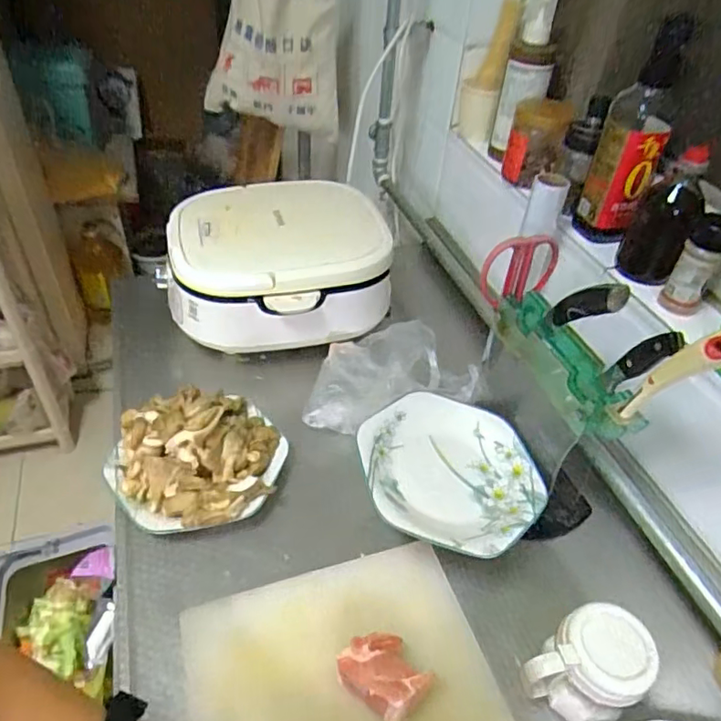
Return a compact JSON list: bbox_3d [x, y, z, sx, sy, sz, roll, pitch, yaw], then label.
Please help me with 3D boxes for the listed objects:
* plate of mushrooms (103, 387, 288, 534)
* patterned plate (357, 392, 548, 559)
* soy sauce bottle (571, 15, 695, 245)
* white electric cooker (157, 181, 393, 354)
[{"bbox_3d":[-0.189,0.109,0.675,0.200,0.109,0.180,-19,48,-24],"label":"plate of mushrooms"},{"bbox_3d":[0.101,0.121,0.636,0.200,0.045,0.197,3,43,-3],"label":"patterned plate"},{"bbox_3d":[0.314,-0.259,0.663,0.066,0.236,0.077,17,44,12],"label":"soy sauce bottle"},{"bbox_3d":[-0.131,-0.152,0.876,0.321,0.144,0.264,-3,43,-9],"label":"white electric cooker"}]

